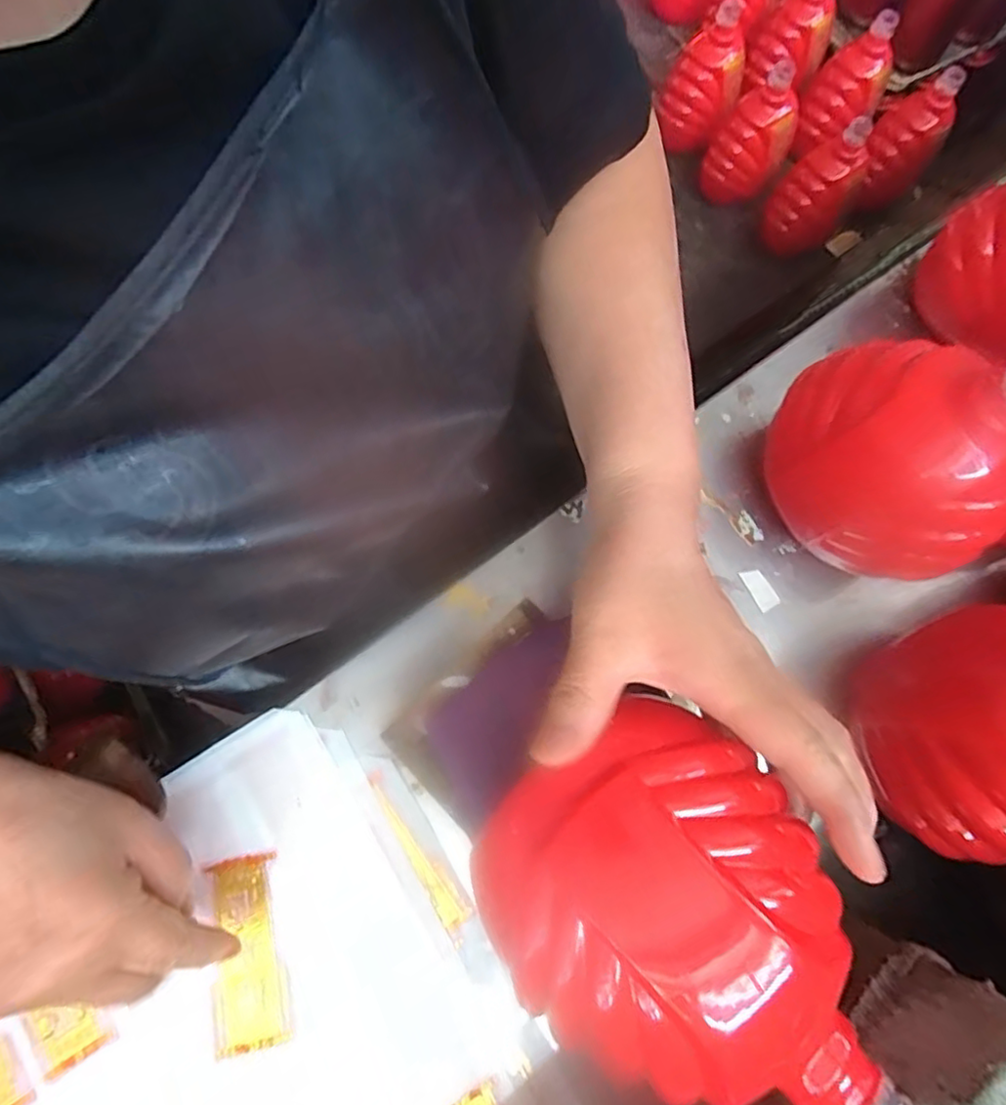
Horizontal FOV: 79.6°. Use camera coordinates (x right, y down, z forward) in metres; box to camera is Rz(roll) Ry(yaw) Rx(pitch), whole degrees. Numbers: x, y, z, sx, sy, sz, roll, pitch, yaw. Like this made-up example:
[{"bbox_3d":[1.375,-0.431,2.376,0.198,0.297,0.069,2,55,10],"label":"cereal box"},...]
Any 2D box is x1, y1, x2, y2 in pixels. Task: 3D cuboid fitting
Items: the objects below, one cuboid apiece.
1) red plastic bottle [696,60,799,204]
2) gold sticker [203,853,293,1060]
[{"bbox_3d":[0.326,-0.542,0.787,0.093,0.129,0.097,33,77,6],"label":"red plastic bottle"},{"bbox_3d":[-0.139,0.216,0.326,0.039,0.004,0.094,-10,79,-4],"label":"gold sticker"}]

